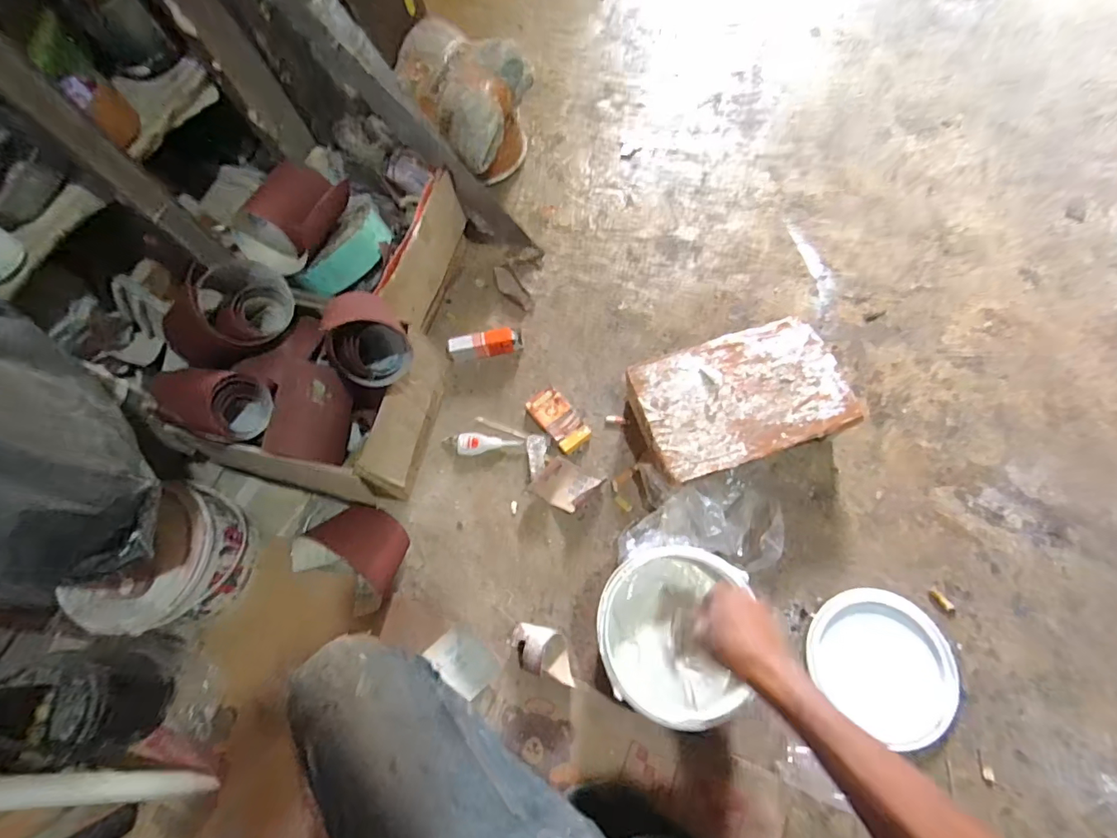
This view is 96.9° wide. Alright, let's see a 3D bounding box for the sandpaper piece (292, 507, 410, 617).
[{"bbox_3d":[-0.285,0.182,0.691,0.149,0.036,0.123,30,74,15],"label":"sandpaper piece"}]

